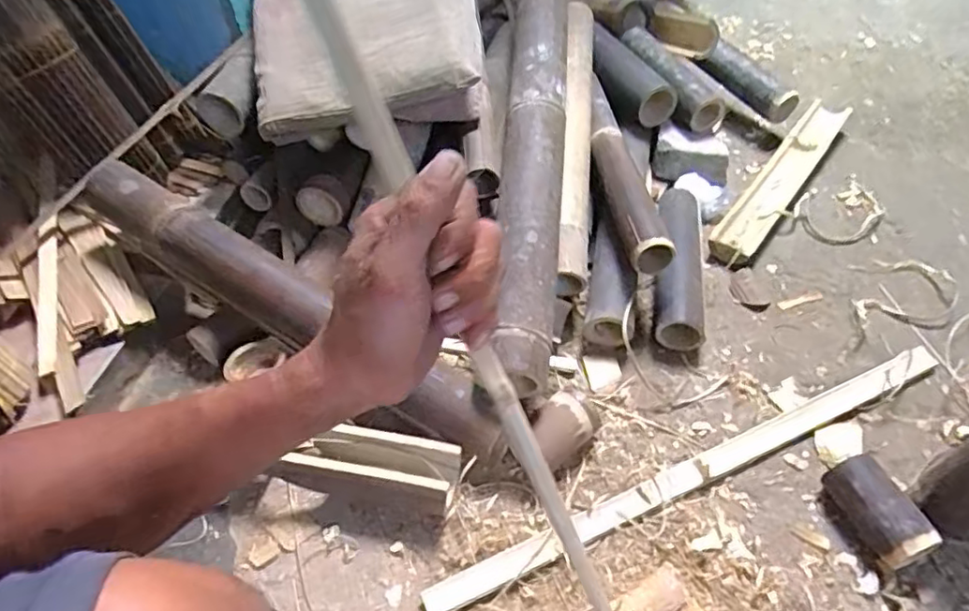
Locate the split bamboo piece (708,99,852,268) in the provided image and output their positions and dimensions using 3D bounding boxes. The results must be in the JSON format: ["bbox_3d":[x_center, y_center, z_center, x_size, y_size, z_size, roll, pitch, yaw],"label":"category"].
[{"bbox_3d":[0.486,-0.207,0.992,0.069,0.029,0.442,31,58,26],"label":"split bamboo piece"}]

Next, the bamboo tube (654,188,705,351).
[{"bbox_3d":[0.283,-0.072,0.870,0.069,0.072,0.295,7,51,11],"label":"bamboo tube"}]

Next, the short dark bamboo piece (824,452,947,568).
[{"bbox_3d":[0.406,0.218,0.633,0.059,0.063,0.104,-20,52,-11],"label":"short dark bamboo piece"}]

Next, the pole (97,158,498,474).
[{"bbox_3d":[-0.246,-0.003,0.756,0.639,0.078,0.080,32,60,9],"label":"pole"}]

